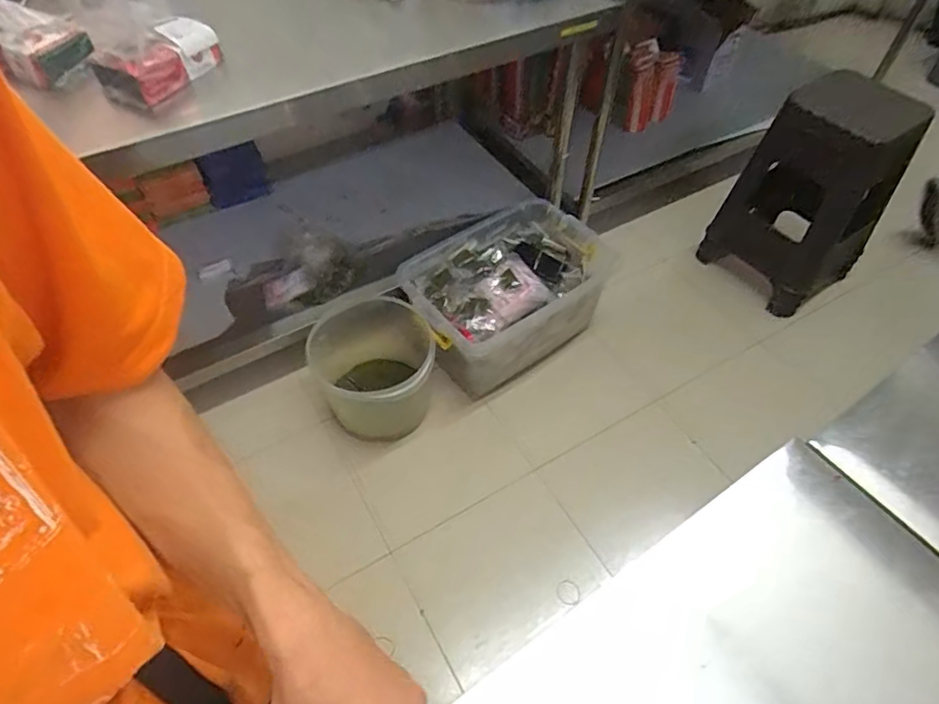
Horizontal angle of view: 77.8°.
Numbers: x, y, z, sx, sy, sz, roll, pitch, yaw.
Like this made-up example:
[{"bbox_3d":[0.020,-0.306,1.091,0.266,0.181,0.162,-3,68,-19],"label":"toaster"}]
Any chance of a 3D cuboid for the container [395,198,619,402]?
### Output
[{"bbox_3d":[0.096,-0.155,1.623,0.567,0.261,0.395,-35,60,-24],"label":"container"}]

